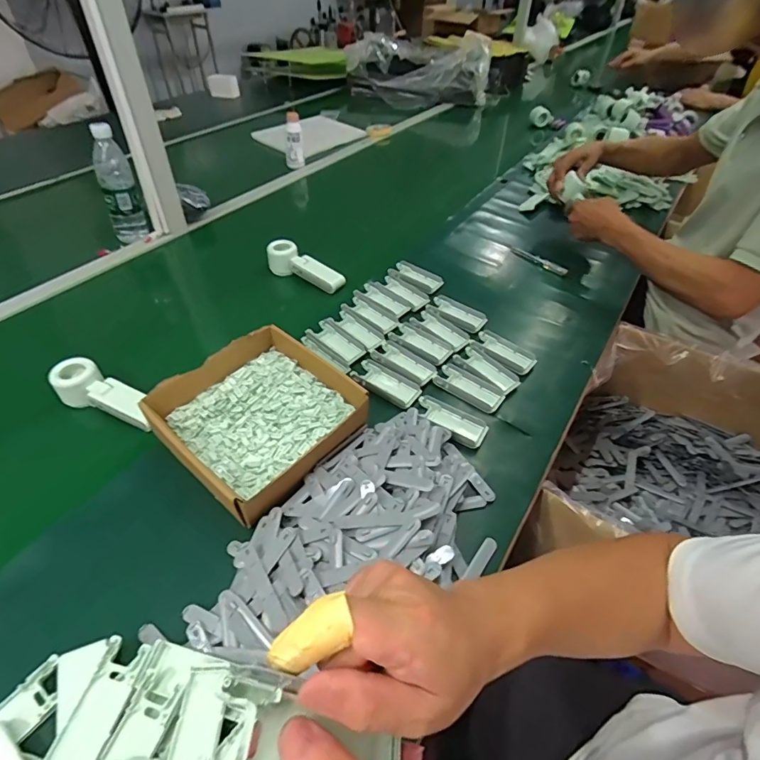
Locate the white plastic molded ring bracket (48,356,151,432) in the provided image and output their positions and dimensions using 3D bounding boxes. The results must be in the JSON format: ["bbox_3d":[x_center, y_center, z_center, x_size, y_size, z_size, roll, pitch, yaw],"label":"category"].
[{"bbox_3d":[-0.379,0.019,0.614,0.148,0.046,0.055,22,48,18],"label":"white plastic molded ring bracket"}]

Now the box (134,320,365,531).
[{"bbox_3d":[-0.156,0.039,0.583,0.218,0.063,0.215,33,52,26],"label":"box"}]

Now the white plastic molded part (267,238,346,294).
[{"bbox_3d":[-0.144,-0.217,0.861,0.166,0.055,0.055,28,50,23],"label":"white plastic molded part"}]

